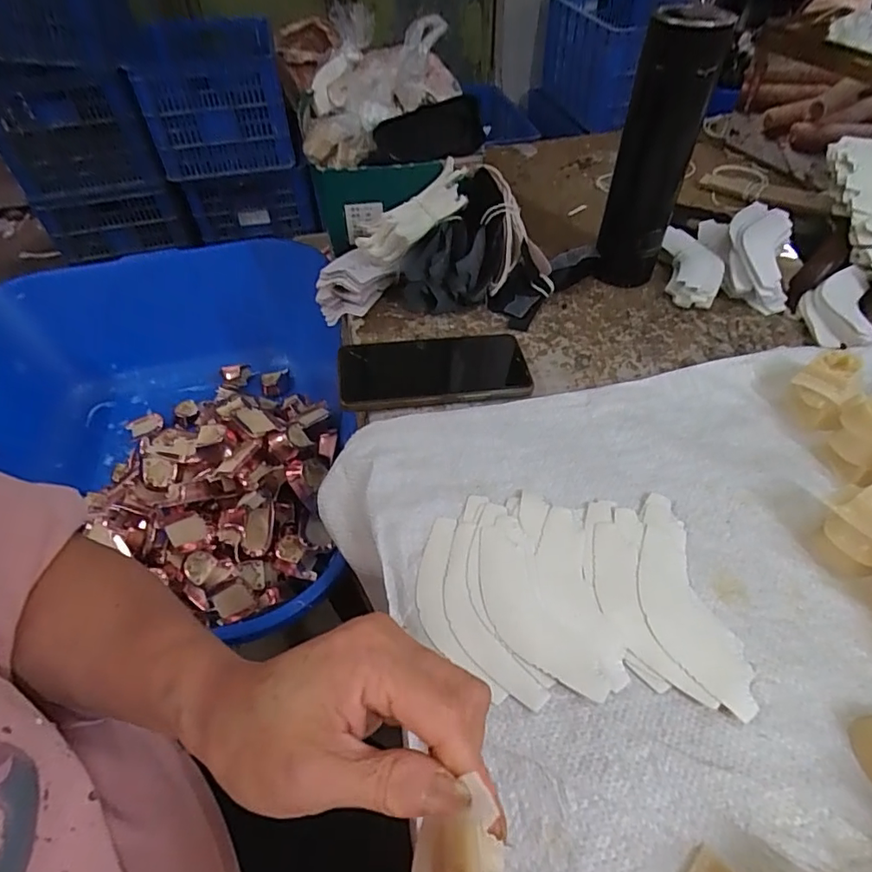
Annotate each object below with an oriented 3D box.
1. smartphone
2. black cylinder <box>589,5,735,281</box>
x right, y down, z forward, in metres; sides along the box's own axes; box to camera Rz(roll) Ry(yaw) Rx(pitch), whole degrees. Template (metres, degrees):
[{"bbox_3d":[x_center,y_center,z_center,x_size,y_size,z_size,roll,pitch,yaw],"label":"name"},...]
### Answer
[{"bbox_3d":[-0.003,-0.058,0.459,0.160,0.010,0.080,-7,49,-4],"label":"smartphone"},{"bbox_3d":[0.203,-0.256,0.496,0.065,0.220,0.071,12,50,12],"label":"black cylinder"}]

